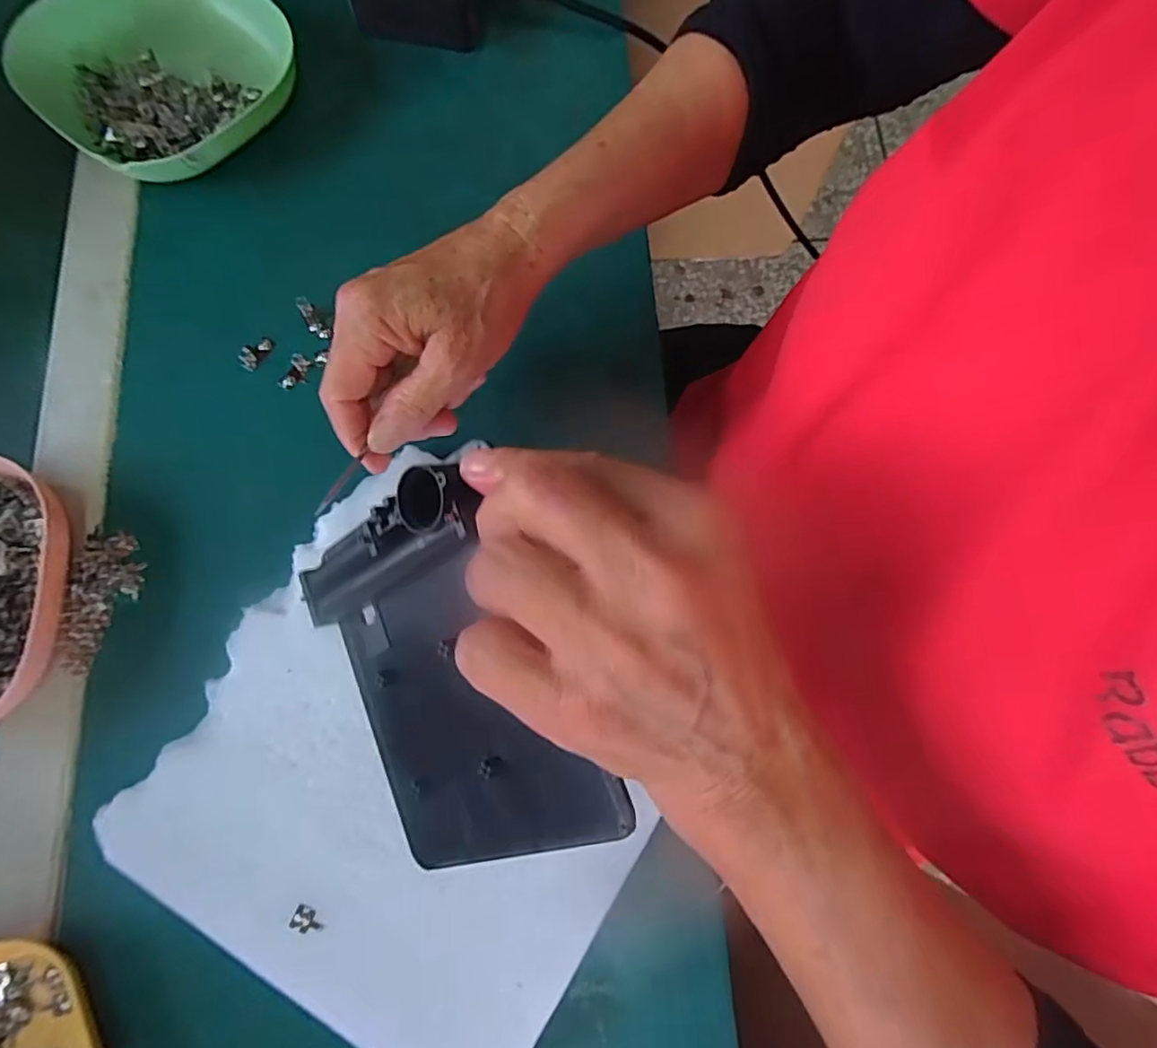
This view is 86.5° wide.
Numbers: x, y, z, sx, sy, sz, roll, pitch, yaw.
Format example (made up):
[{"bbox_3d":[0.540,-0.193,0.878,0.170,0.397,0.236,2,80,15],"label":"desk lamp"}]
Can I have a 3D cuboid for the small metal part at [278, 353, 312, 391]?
[{"bbox_3d":[-0.157,-0.084,0.341,0.013,0.004,0.021,24,76,4],"label":"small metal part"}]

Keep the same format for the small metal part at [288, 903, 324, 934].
[{"bbox_3d":[-0.119,0.174,0.268,0.014,0.004,0.010,22,76,4],"label":"small metal part"}]

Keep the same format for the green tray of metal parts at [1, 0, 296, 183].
[{"bbox_3d":[-0.245,-0.269,0.368,0.137,0.040,0.144,-43,80,-11],"label":"green tray of metal parts"}]

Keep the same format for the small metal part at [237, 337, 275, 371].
[{"bbox_3d":[-0.181,-0.096,0.343,0.012,0.004,0.022,32,77,7],"label":"small metal part"}]

